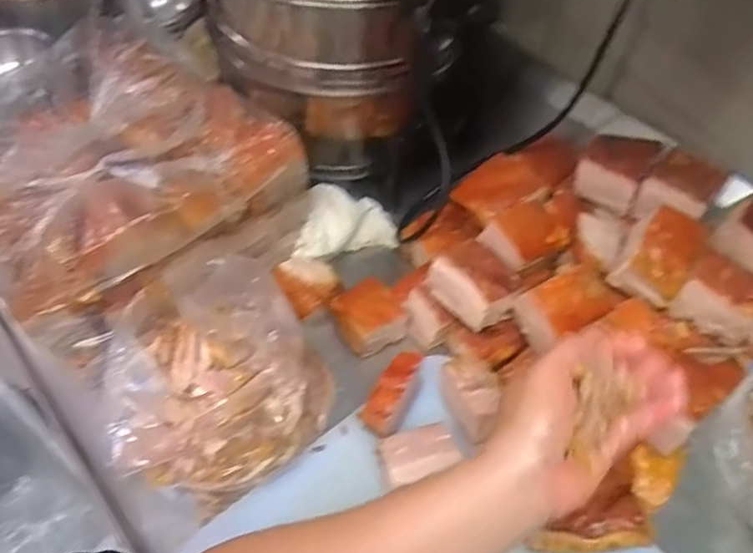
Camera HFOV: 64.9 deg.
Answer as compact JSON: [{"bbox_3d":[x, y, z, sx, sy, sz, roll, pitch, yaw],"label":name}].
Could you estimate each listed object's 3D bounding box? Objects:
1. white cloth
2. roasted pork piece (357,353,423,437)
[{"bbox_3d":[-0.044,-0.074,0.772,0.145,0.032,0.092,-9,81,-42],"label":"white cloth"},{"bbox_3d":[0.017,0.112,0.575,0.035,0.029,0.085,26,54,15],"label":"roasted pork piece"}]

